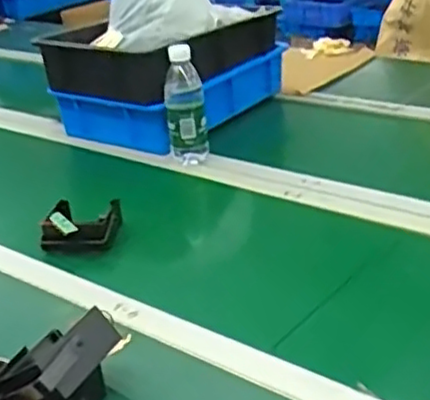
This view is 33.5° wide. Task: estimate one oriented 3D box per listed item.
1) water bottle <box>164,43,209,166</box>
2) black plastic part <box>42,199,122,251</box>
[{"bbox_3d":[-0.047,-0.143,1.122,0.062,0.178,0.056,-8,26,-2],"label":"water bottle"},{"bbox_3d":[-0.182,0.031,0.965,0.095,0.060,0.099,-2,27,10],"label":"black plastic part"}]

